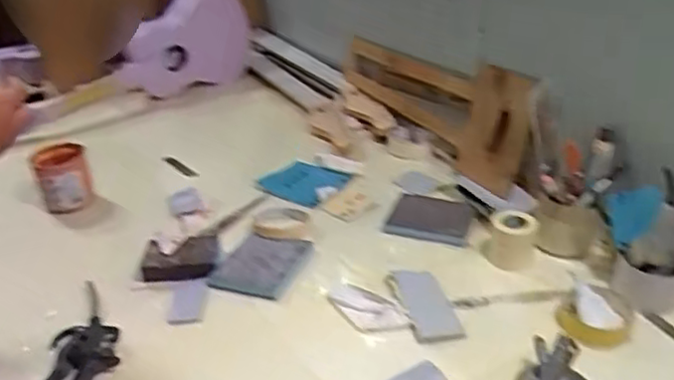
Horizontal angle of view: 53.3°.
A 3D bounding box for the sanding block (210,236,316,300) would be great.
[{"bbox_3d":[-0.098,0.098,0.899,0.110,0.015,0.125,10,32,21],"label":"sanding block"}]

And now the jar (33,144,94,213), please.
[{"bbox_3d":[-0.438,-0.020,1.076,0.080,0.079,0.080,-16,32,-22],"label":"jar"}]

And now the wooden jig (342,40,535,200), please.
[{"bbox_3d":[0.155,-0.174,1.194,0.057,0.172,0.541,-16,32,-22],"label":"wooden jig"}]

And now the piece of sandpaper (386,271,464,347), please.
[{"bbox_3d":[0.107,0.138,0.807,0.061,0.007,0.128,-9,30,-11],"label":"piece of sandpaper"}]

